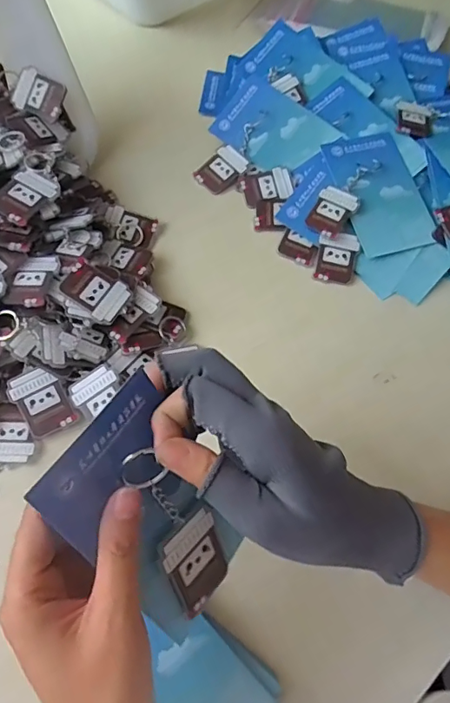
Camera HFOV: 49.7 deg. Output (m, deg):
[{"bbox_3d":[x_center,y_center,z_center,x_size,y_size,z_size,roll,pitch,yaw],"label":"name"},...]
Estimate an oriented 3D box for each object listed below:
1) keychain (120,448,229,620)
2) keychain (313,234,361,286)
[{"bbox_3d":[-0.023,0.090,0.253,0.004,0.106,0.036,5,32,43],"label":"keychain"},{"bbox_3d":[0.107,-0.088,0.463,0.038,0.004,0.049,10,84,2],"label":"keychain"}]

